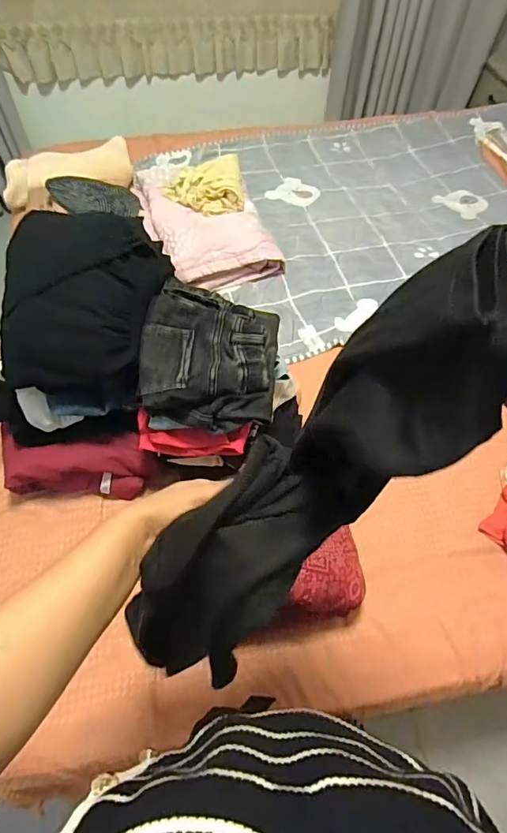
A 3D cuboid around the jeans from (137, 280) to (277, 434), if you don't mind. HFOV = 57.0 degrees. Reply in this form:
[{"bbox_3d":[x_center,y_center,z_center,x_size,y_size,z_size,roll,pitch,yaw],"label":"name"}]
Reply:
[{"bbox_3d":[-0.074,-0.107,0.793,0.223,0.077,0.247,4,58,2],"label":"jeans"}]

